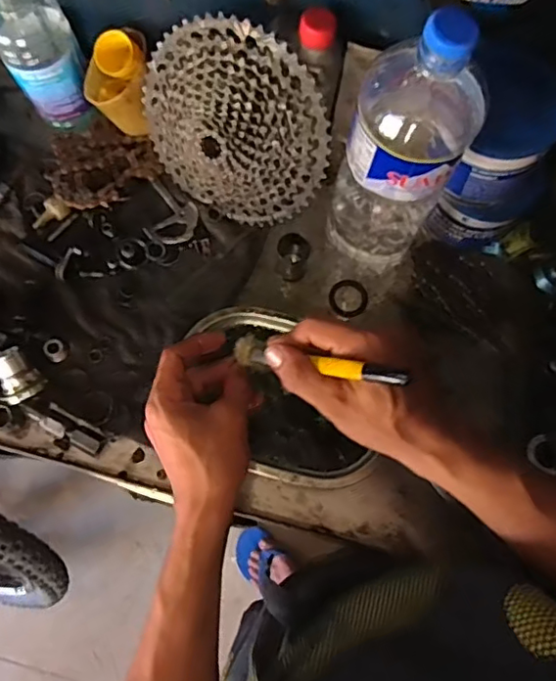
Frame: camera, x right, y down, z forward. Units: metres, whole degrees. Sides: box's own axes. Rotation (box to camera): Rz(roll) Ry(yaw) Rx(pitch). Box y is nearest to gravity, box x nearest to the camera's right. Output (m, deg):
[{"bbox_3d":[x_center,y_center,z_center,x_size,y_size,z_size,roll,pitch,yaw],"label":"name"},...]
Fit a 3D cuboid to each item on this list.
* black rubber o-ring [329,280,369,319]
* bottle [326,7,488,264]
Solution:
[{"bbox_3d":[0.075,-0.045,0.625,0.042,0.008,0.041,0,76,-1],"label":"black rubber o-ring"},{"bbox_3d":[0.098,-0.146,0.475,0.085,0.288,0.088,0,76,-1],"label":"bottle"}]

